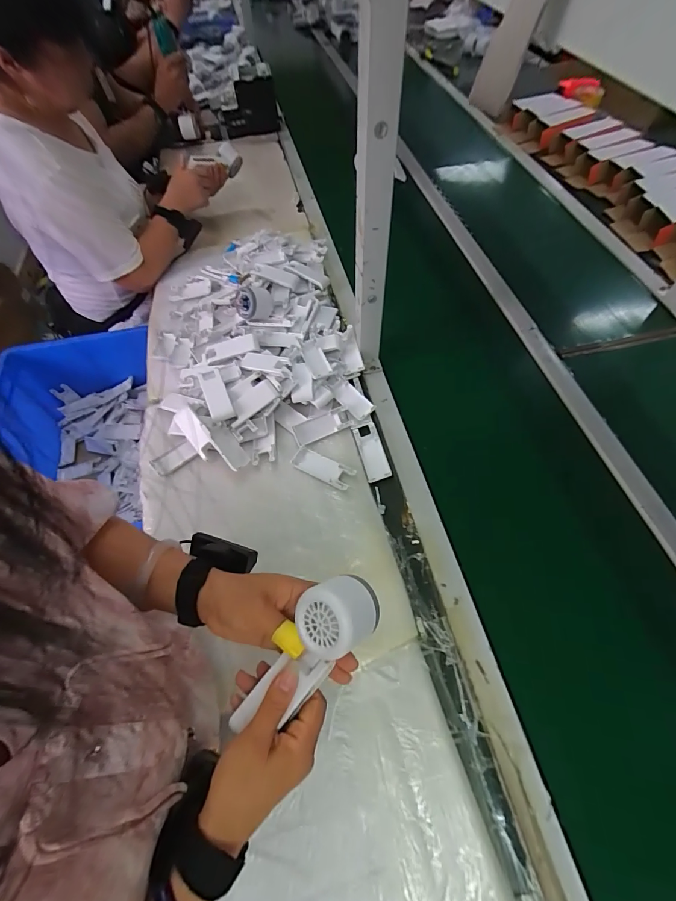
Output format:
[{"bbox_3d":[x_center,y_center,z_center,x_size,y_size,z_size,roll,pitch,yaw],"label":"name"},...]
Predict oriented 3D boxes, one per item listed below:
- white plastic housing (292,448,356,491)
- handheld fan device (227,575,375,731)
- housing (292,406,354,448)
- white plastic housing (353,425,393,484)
[{"bbox_3d":[-0.026,0.029,0.613,0.102,0.007,0.038,23,63,16],"label":"white plastic housing"},{"bbox_3d":[-0.028,0.181,0.328,0.055,0.050,0.155,39,97,23],"label":"handheld fan device"},{"bbox_3d":[-0.027,-0.043,0.645,0.100,0.015,0.038,-23,61,-10],"label":"housing"},{"bbox_3d":[0.057,0.002,0.632,0.041,0.010,0.108,-13,60,-5],"label":"white plastic housing"}]

